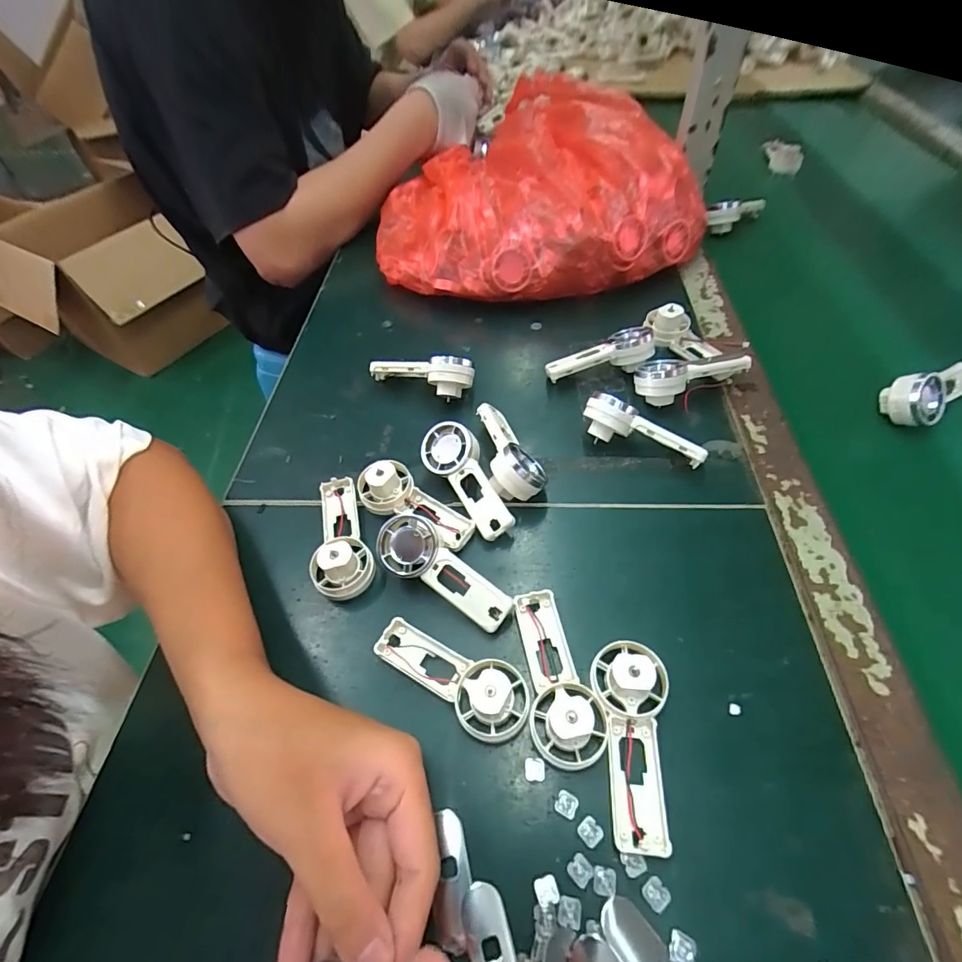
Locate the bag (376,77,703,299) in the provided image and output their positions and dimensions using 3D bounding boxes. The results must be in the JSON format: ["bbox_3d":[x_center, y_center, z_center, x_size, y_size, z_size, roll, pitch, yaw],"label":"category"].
[{"bbox_3d":[0.047,-0.306,0.514,0.318,0.133,0.249,-13,52,-5],"label":"bag"}]

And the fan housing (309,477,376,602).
[{"bbox_3d":[-0.098,0.035,0.320,0.039,0.029,0.094,-17,53,-8],"label":"fan housing"}]

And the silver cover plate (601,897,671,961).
[{"bbox_3d":[0.072,0.202,0.194,0.018,0.004,0.050,-34,57,-20],"label":"silver cover plate"}]

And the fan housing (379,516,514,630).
[{"bbox_3d":[-0.024,0.058,0.294,0.092,0.031,0.034,27,59,23],"label":"fan housing"}]

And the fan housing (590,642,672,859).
[{"bbox_3d":[0.078,0.129,0.235,0.037,0.020,0.091,1,65,5],"label":"fan housing"}]

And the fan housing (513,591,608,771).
[{"bbox_3d":[0.043,0.103,0.258,0.038,0.029,0.091,-6,52,0],"label":"fan housing"}]

